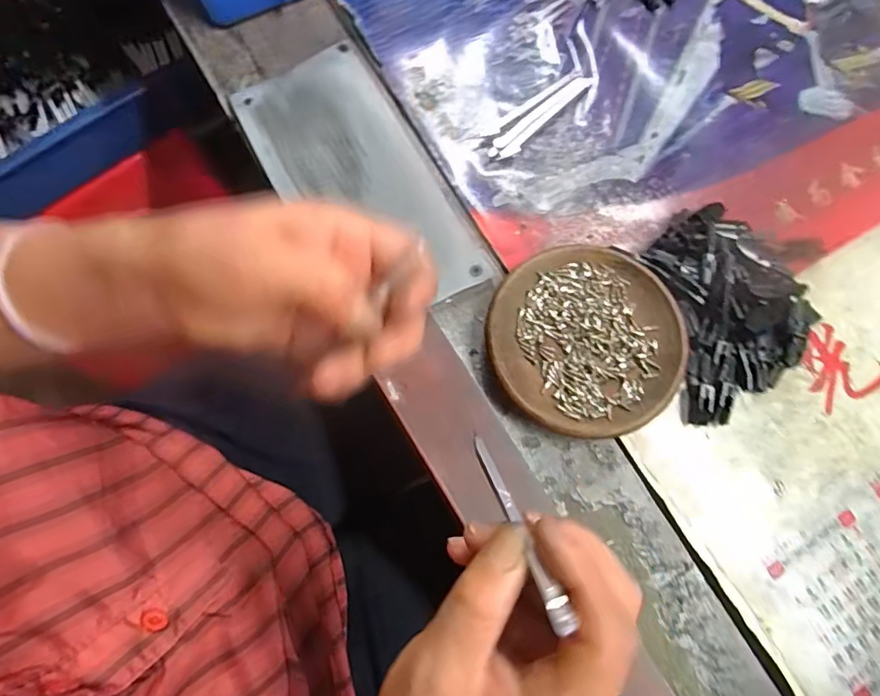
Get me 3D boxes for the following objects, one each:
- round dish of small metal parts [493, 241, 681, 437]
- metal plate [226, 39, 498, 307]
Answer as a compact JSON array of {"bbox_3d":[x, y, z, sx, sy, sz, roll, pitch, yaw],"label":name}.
[{"bbox_3d":[0.088,-0.005,0.317,0.109,0.016,0.115,0,76,-1],"label":"round dish of small metal parts"},{"bbox_3d":[-0.053,-0.110,0.347,0.094,0.007,0.196,-29,79,-11],"label":"metal plate"}]

